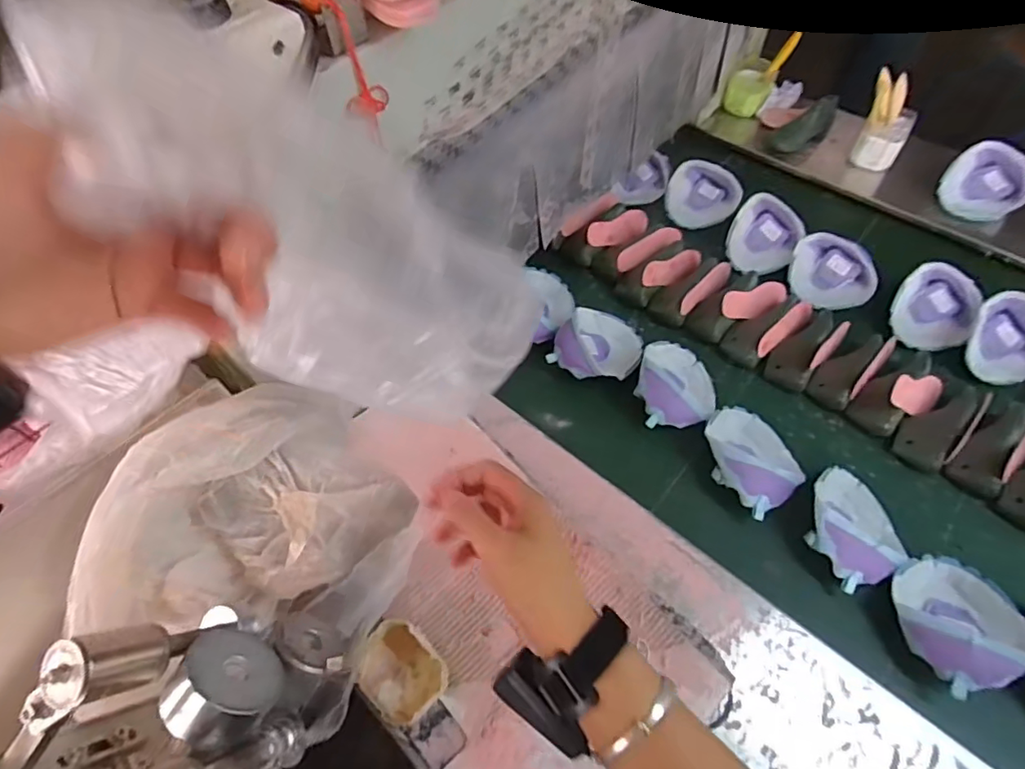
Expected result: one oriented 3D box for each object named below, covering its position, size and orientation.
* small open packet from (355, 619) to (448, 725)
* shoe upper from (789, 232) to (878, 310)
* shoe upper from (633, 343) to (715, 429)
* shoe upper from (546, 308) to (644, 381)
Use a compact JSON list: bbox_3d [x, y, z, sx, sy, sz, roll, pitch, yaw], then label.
[{"bbox_3d":[-0.124,0.317,0.610,0.096,0.032,0.076,38,66,23],"label":"small open packet"},{"bbox_3d":[0.537,-0.189,0.925,0.137,0.043,0.124,28,98,24],"label":"shoe upper"},{"bbox_3d":[0.247,-0.006,0.820,0.119,0.065,0.156,13,58,10],"label":"shoe upper"},{"bbox_3d":[0.138,-0.066,0.867,0.128,0.050,0.144,29,62,19],"label":"shoe upper"}]

